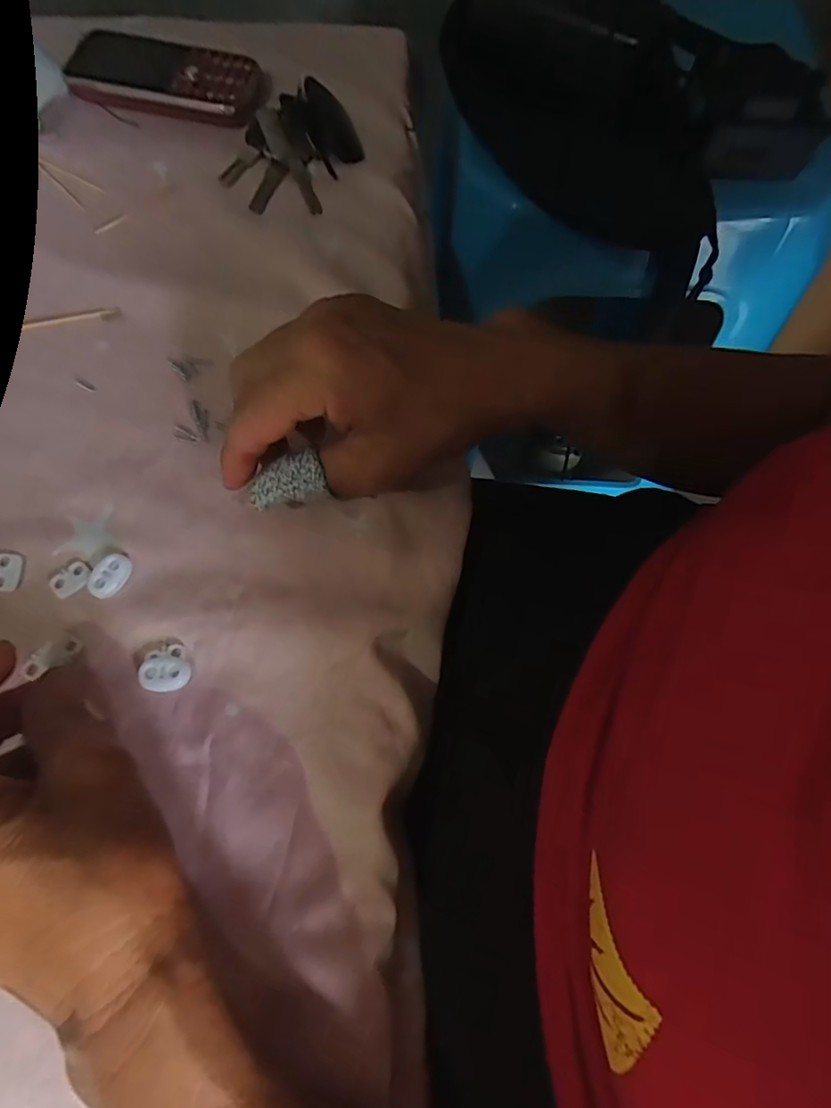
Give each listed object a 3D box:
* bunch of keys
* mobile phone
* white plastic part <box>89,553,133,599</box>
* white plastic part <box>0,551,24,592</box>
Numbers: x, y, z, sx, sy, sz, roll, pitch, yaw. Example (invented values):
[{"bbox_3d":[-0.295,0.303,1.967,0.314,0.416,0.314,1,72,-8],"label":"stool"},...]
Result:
[{"bbox_3d":[-0.076,-0.259,0.354,0.071,0.018,0.098,18,72,4],"label":"bunch of keys"},{"bbox_3d":[-0.163,-0.314,0.369,0.124,0.016,0.054,13,71,2],"label":"mobile phone"},{"bbox_3d":[-0.145,0.010,0.267,0.015,0.004,0.022,23,72,6],"label":"white plastic part"},{"bbox_3d":[-0.196,0.008,0.267,0.013,0.004,0.019,-1,71,-2],"label":"white plastic part"}]

